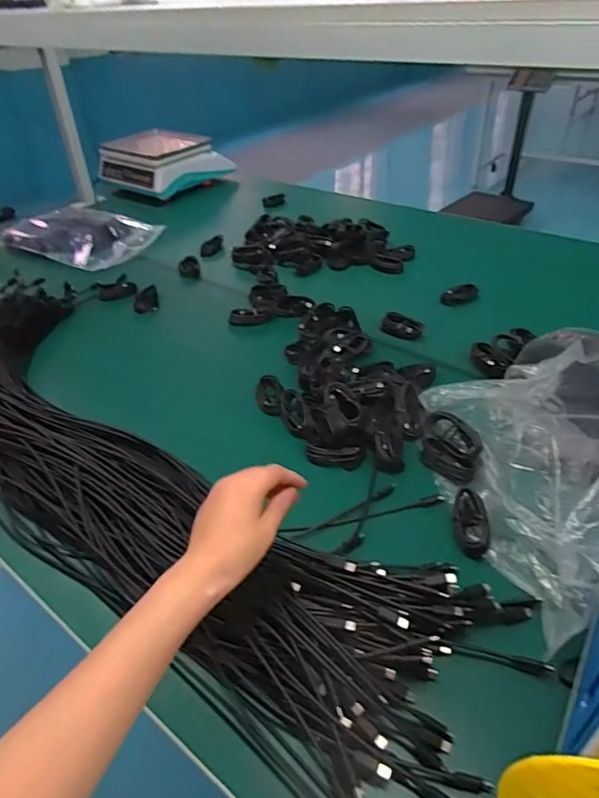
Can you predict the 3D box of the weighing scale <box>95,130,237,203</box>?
[{"bbox_3d":[-0.410,-0.719,1.584,0.372,0.128,0.333,-29,46,-29],"label":"weighing scale"}]

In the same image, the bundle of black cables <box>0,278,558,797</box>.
[{"bbox_3d":[-0.206,0.076,0.644,0.966,0.064,0.299,30,49,34],"label":"bundle of black cables"}]

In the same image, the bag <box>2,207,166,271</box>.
[{"bbox_3d":[-0.515,-0.414,1.262,0.329,0.054,0.299,18,43,24],"label":"bag"}]

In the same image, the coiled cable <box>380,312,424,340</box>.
[{"bbox_3d":[0.178,-0.126,0.896,0.068,0.027,0.035,18,43,24],"label":"coiled cable"}]

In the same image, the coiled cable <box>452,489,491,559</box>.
[{"bbox_3d":[0.190,0.136,0.572,0.039,0.028,0.073,7,40,12],"label":"coiled cable"}]

